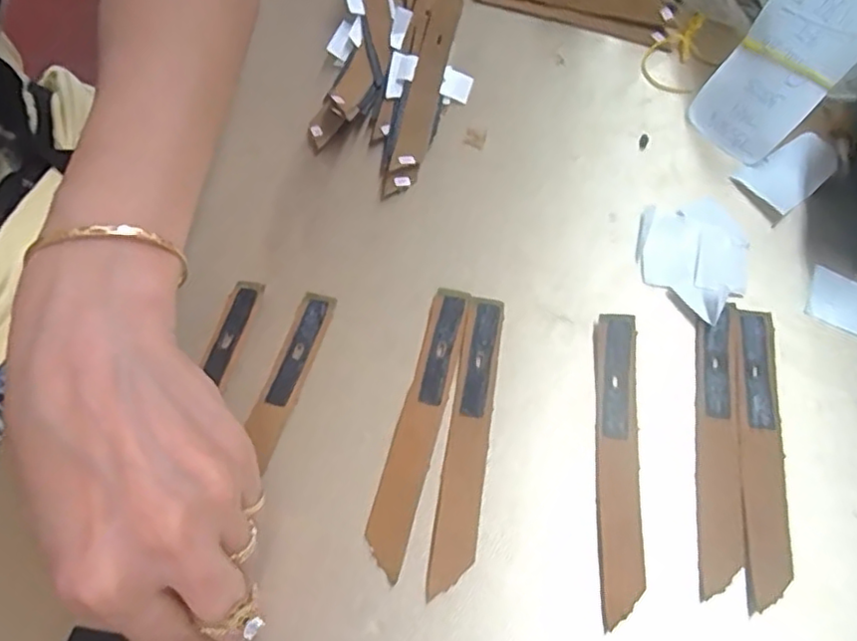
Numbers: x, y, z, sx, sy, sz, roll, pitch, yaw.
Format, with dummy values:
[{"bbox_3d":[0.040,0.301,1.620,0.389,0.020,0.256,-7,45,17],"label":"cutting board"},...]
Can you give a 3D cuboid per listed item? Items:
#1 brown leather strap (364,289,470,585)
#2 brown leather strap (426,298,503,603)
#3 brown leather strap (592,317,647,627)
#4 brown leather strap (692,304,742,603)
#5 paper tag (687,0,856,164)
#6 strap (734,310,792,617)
[{"bbox_3d":[-0.004,0.040,0.267,0.018,0.005,0.123,12,61,9],"label":"brown leather strap"},{"bbox_3d":[0.017,0.046,0.263,0.017,0.004,0.125,7,61,6],"label":"brown leather strap"},{"bbox_3d":[0.076,0.054,0.258,0.019,0.005,0.124,7,62,0],"label":"brown leather strap"},{"bbox_3d":[0.118,0.047,0.259,0.019,0.004,0.120,10,61,8],"label":"brown leather strap"},{"bbox_3d":[0.177,-0.131,0.313,0.011,0.100,0.052,-11,55,-48],"label":"paper tag"},{"bbox_3d":[0.135,0.050,0.257,0.017,0.004,0.122,8,61,7],"label":"strap"}]

